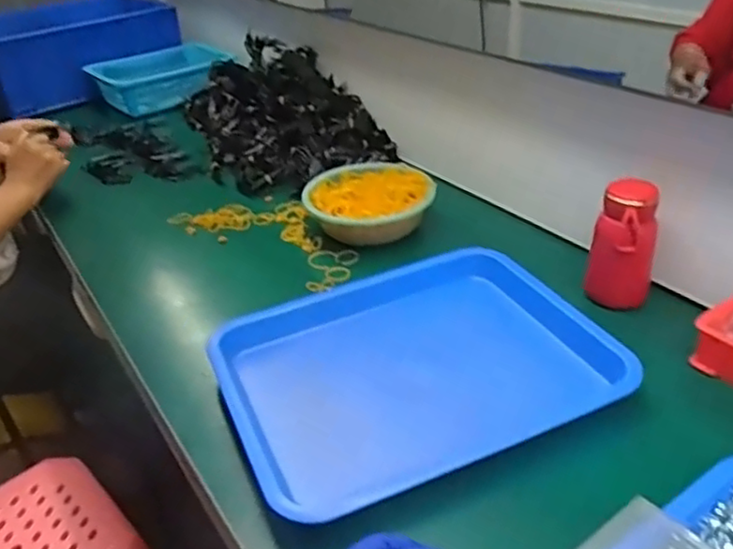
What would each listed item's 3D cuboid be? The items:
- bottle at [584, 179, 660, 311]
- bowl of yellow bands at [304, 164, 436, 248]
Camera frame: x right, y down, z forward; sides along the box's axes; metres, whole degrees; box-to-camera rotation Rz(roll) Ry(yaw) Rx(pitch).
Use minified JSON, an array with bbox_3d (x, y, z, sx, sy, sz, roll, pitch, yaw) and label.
[{"bbox_3d":[0.295,-0.028,0.755,0.069,0.146,0.061,8,35,18],"label":"bottle"},{"bbox_3d":[0.003,-0.115,0.985,0.182,0.052,0.189,-3,33,2],"label":"bowl of yellow bands"}]

